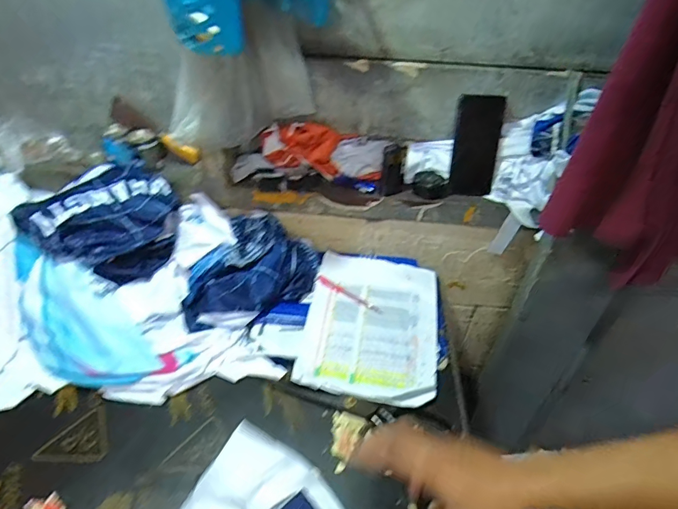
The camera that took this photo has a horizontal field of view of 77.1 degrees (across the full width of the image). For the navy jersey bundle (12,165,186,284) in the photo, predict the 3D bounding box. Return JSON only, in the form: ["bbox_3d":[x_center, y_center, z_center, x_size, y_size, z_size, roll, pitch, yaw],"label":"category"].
[{"bbox_3d":[-0.378,-0.051,0.702,0.222,0.111,0.177,-29,49,-33],"label":"navy jersey bundle"}]

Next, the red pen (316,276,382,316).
[{"bbox_3d":[0.019,0.069,0.756,0.133,0.009,0.016,26,44,25],"label":"red pen"}]

